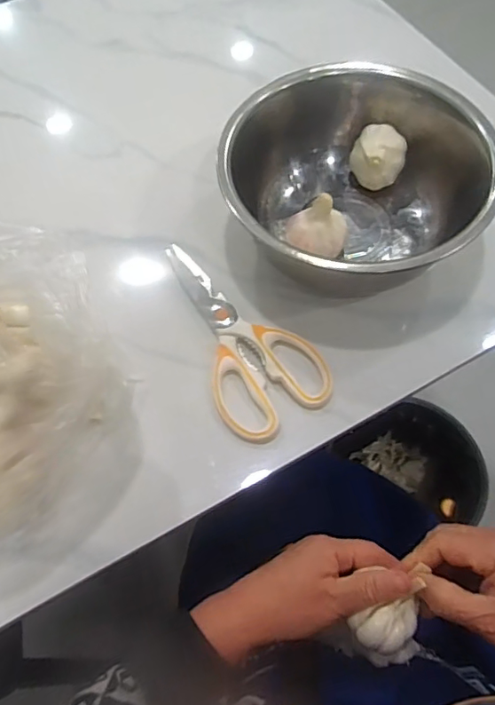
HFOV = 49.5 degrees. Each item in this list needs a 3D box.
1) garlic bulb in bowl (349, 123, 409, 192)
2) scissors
[{"bbox_3d":[0.124,-0.187,0.513,0.048,0.039,0.042,10,64,6],"label":"garlic bulb in bowl"},{"bbox_3d":[-0.008,-0.024,0.463,0.091,0.013,0.201,-24,65,-10],"label":"scissors"}]

